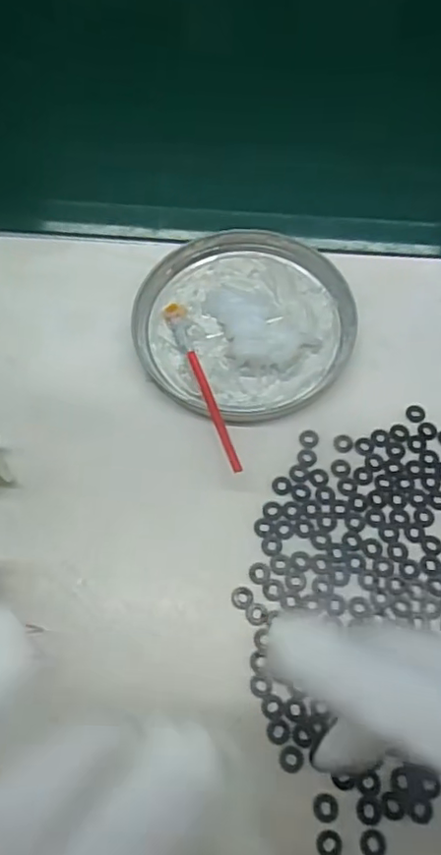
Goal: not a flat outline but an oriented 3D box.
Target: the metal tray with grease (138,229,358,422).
[{"bbox_3d":[0.014,-0.064,0.363,0.125,0.018,0.128,-25,66,-10],"label":"metal tray with grease"}]

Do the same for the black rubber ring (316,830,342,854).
[{"bbox_3d":[0.045,0.171,0.244,0.010,0.004,0.010,-1,64,2],"label":"black rubber ring"}]

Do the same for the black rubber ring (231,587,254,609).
[{"bbox_3d":[0.011,0.083,0.293,0.011,0.004,0.011,-1,64,2],"label":"black rubber ring"}]

